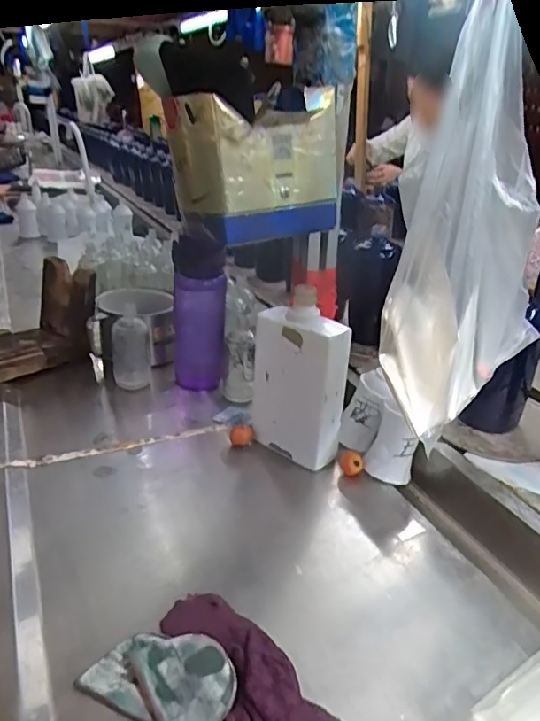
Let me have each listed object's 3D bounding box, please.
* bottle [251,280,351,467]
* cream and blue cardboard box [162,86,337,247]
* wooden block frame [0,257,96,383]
[{"bbox_3d":[0.034,0.026,0.644,0.104,0.191,0.055,24,34,38],"label":"bottle"},{"bbox_3d":[-0.019,-0.203,0.573,0.154,0.133,0.111,-14,30,-28],"label":"cream and blue cardboard box"},{"bbox_3d":[-0.398,-0.049,0.830,0.136,0.131,0.242,24,34,38],"label":"wooden block frame"}]

